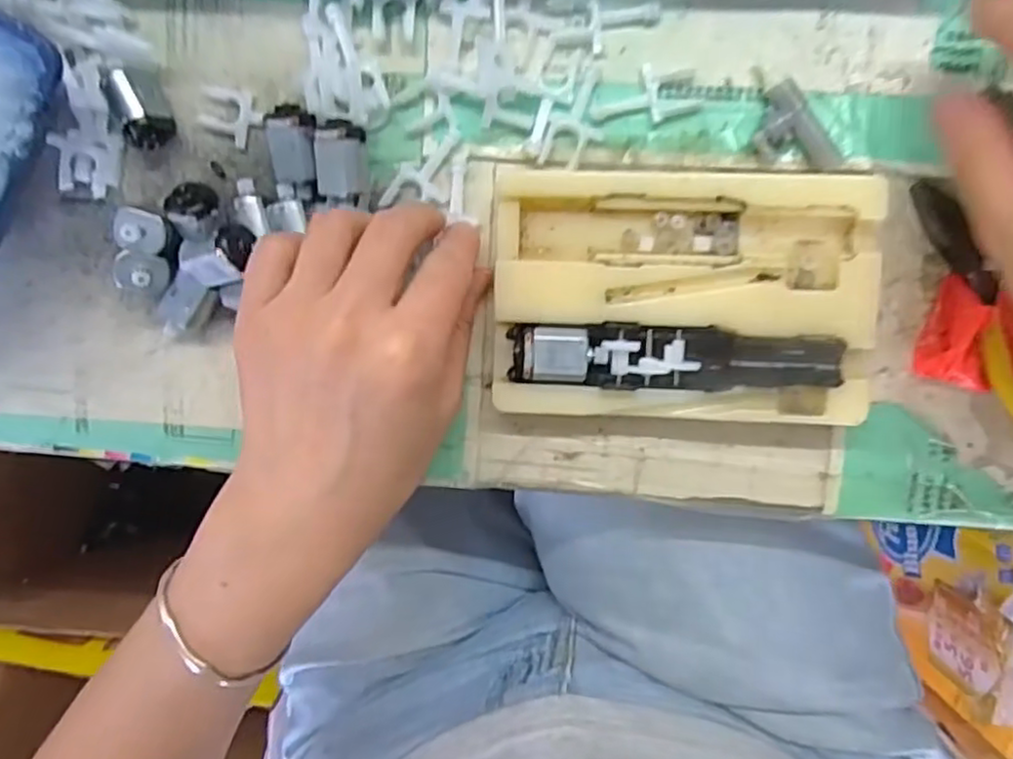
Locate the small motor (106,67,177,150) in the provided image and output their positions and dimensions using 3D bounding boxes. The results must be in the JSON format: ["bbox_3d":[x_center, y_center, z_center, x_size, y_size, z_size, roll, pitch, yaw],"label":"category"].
[{"bbox_3d":[-0.139,-0.105,0.263,0.015,0.015,0.028,-17,97,5],"label":"small motor"}]

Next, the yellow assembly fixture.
[{"bbox_3d":[0.065,-0.030,0.258,0.135,0.021,0.089,2,98,3],"label":"yellow assembly fixture"}]

